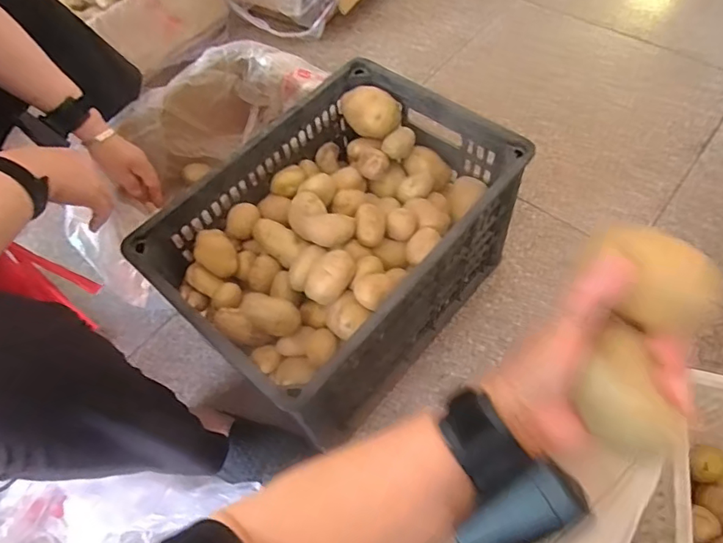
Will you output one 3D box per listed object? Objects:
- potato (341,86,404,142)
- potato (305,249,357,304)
[{"bbox_3d":[0.011,-0.264,0.796,0.102,0.063,0.057,30,67,21],"label":"potato"},{"bbox_3d":[-0.040,0.006,0.633,0.051,0.040,0.069,23,64,17],"label":"potato"}]

